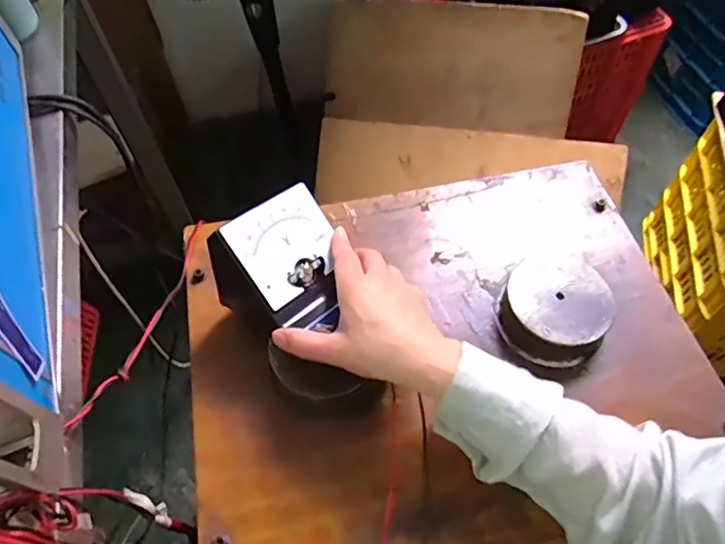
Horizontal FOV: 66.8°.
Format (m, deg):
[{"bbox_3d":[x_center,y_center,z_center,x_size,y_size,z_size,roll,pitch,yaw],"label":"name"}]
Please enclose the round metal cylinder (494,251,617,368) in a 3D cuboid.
[{"bbox_3d":[0.175,0.029,0.498,0.094,0.035,0.102,-1,57,1],"label":"round metal cylinder"}]

